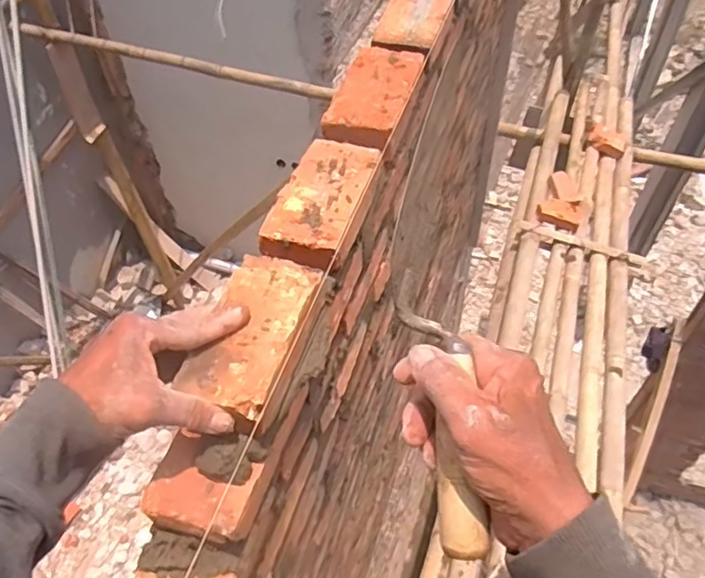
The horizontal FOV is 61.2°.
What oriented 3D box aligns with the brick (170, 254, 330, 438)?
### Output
[{"bbox_3d":[-0.079,0.040,0.478,0.074,0.035,0.148,14,53,13],"label":"brick"}]

